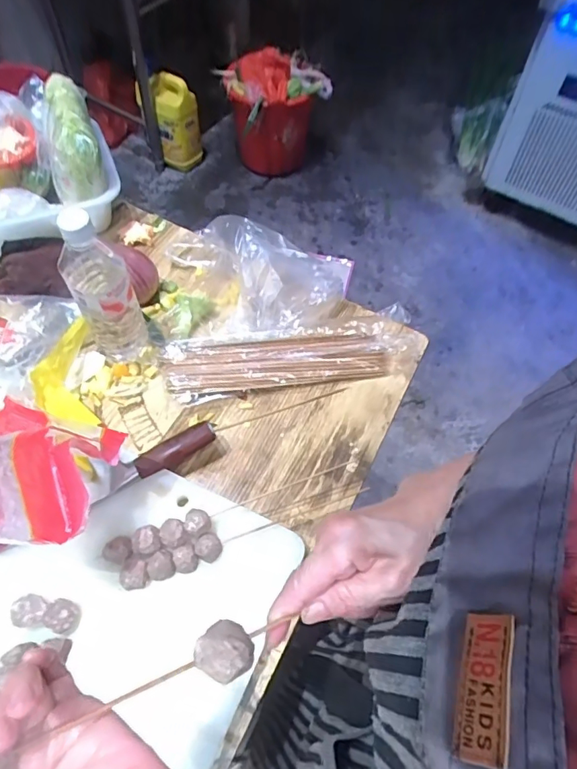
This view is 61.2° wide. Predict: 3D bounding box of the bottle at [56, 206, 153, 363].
[{"bbox_3d":[-0.212,-0.105,0.563,0.067,0.216,0.067,-22,61,-15],"label":"bottle"}]

